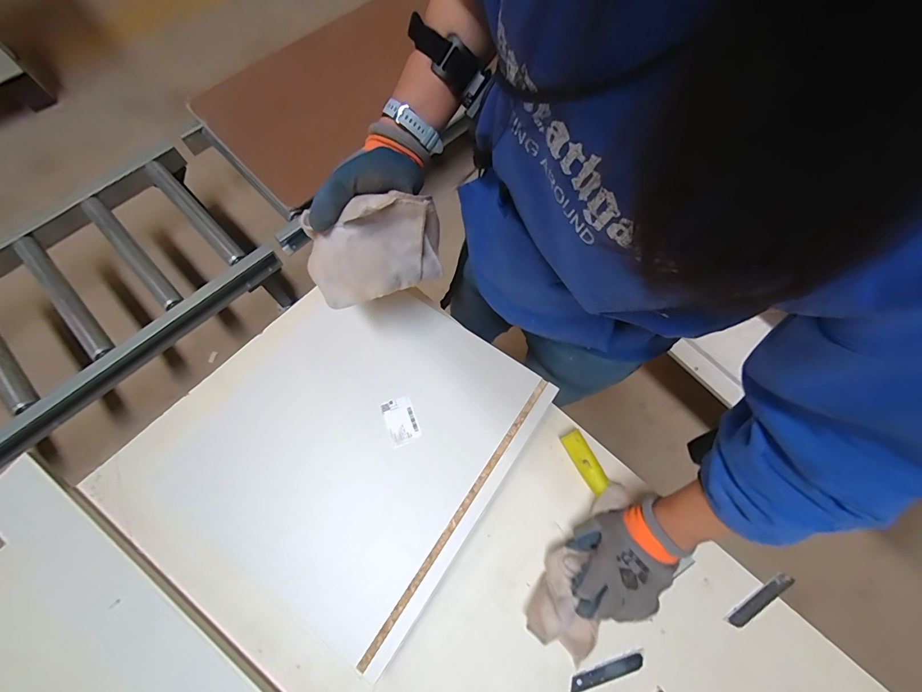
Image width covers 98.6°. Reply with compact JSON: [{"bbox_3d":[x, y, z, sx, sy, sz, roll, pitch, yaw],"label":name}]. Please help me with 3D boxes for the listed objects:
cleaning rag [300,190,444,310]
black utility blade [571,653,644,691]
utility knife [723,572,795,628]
[{"bbox_3d":[-0.094,-0.106,0.445,0.150,0.096,0.087,-15,70,-6],"label":"cleaning rag"},{"bbox_3d":[0.170,0.379,0.461,0.090,0.004,0.017,-14,69,-6],"label":"black utility blade"},{"bbox_3d":[0.367,0.312,0.487,0.099,0.007,0.019,-30,60,-11],"label":"utility knife"}]

